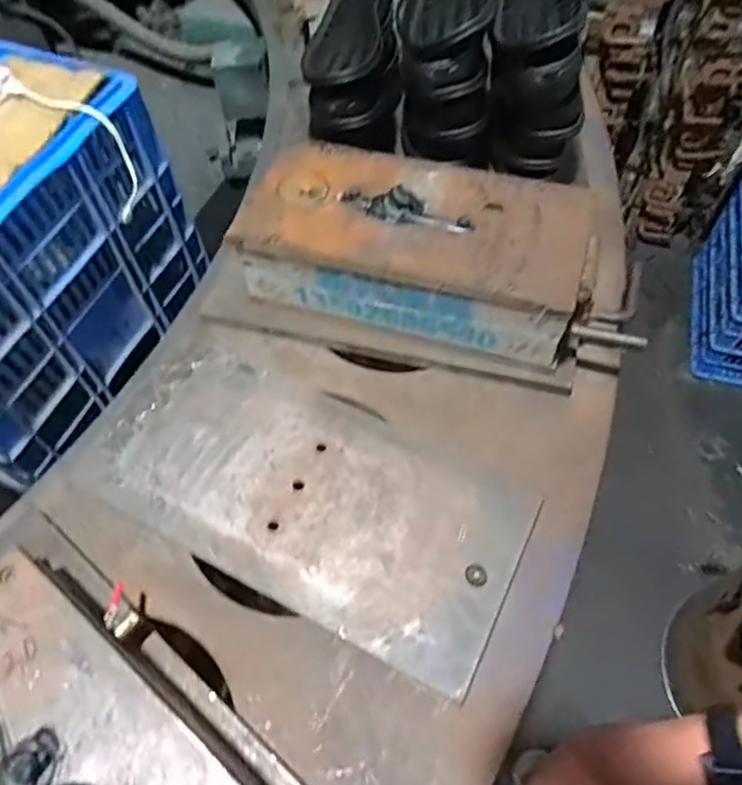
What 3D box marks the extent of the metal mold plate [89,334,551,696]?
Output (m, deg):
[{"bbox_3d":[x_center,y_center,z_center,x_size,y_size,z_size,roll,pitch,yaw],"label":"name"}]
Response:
[{"bbox_3d":[-0.061,0.103,0.626,0.431,0.019,0.218,26,62,15],"label":"metal mold plate"}]

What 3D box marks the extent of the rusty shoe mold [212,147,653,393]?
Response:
[{"bbox_3d":[0.070,-0.155,0.706,0.454,0.146,0.190,10,60,10],"label":"rusty shoe mold"}]

